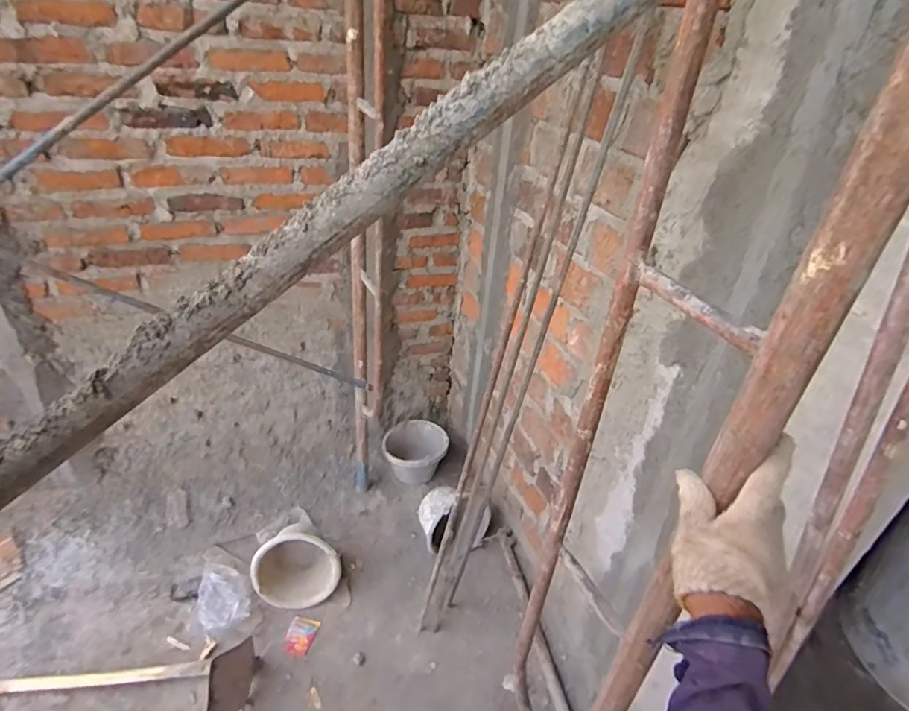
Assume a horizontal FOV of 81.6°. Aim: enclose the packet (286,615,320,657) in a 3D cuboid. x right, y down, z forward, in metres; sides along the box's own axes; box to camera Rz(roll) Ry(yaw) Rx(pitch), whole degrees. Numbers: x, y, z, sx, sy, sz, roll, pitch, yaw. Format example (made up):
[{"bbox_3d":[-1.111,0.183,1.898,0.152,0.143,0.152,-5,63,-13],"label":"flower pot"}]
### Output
[{"bbox_3d":[-0.455,0.832,1.564,0.080,0.004,0.107,10,35,7],"label":"packet"}]

